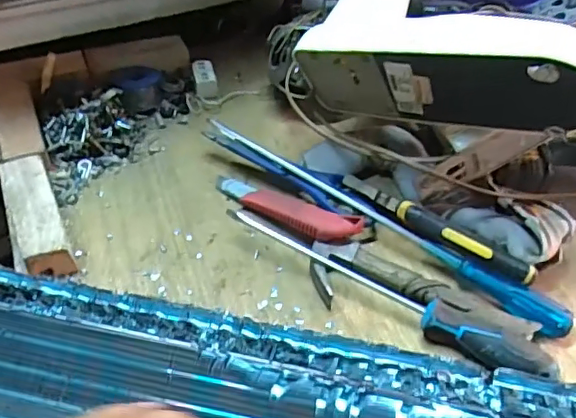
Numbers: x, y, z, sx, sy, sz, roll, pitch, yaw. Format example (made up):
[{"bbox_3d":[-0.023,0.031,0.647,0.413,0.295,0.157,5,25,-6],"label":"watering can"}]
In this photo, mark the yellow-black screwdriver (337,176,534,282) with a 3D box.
[{"bbox_3d":[0.135,0.014,0.527,0.193,0.022,0.032,29,52,19],"label":"yellow-black screwdriver"}]

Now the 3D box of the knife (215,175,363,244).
[{"bbox_3d":[-0.004,-0.001,0.550,0.157,0.017,0.037,20,49,29],"label":"knife"}]

